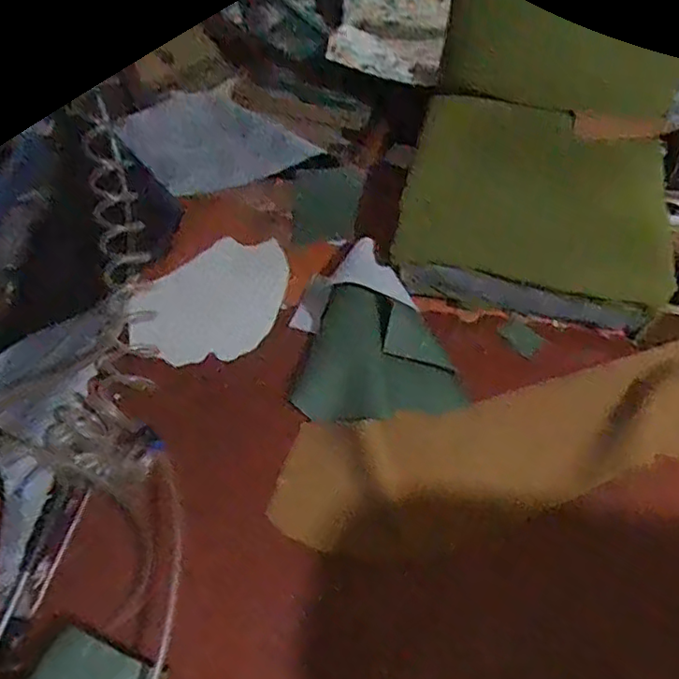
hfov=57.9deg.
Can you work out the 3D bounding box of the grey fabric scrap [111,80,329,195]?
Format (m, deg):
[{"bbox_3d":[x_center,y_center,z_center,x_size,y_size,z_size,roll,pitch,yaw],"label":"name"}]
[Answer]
[{"bbox_3d":[-0.196,-0.327,1.009,0.047,0.161,0.349,15,37,42],"label":"grey fabric scrap"}]

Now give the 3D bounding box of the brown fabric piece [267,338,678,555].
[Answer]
[{"bbox_3d":[0.225,0.138,0.785,0.624,0.042,0.171,-11,60,-7],"label":"brown fabric piece"}]

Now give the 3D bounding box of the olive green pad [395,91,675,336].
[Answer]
[{"bbox_3d":[0.282,-0.171,0.849,0.376,0.041,0.273,11,96,1],"label":"olive green pad"}]

